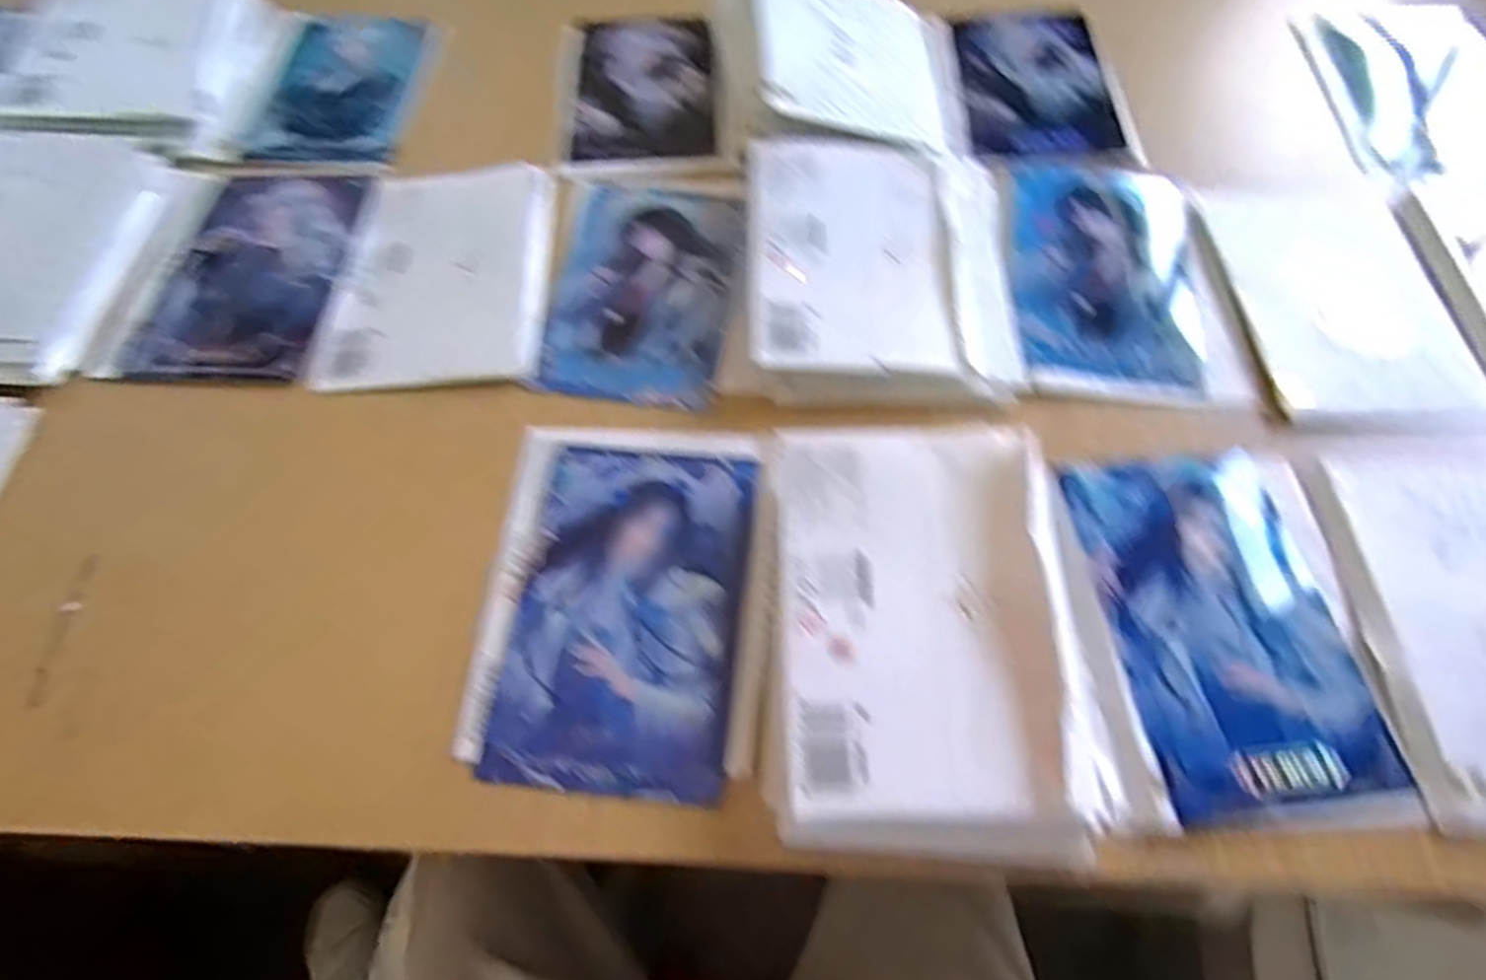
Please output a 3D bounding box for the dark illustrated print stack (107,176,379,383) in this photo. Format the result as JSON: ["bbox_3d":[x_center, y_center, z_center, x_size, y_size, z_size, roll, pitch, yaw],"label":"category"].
[{"bbox_3d":[-0.304,-0.138,0.484,0.126,0.011,0.165,6,61,4],"label":"dark illustrated print stack"}]

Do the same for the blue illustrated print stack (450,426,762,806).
[{"bbox_3d":[-0.058,0.048,0.376,0.128,0.007,0.181,3,61,3],"label":"blue illustrated print stack"}]

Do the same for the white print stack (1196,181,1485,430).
[{"bbox_3d":[0.351,-0.123,0.463,0.129,0.005,0.199,-3,61,-1],"label":"white print stack"}]

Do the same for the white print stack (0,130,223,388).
[{"bbox_3d":[-0.453,-0.151,0.484,0.193,0.026,0.194,2,61,2],"label":"white print stack"}]

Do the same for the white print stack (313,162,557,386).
[{"bbox_3d":[-0.184,-0.136,0.479,0.126,0.011,0.170,-1,61,0],"label":"white print stack"}]

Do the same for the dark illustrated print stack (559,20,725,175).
[{"bbox_3d":[-0.077,-0.292,0.570,0.111,0.012,0.173,-4,61,-1],"label":"dark illustrated print stack"}]

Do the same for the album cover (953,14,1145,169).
[{"bbox_3d":[0.213,-0.294,0.566,0.107,0.006,0.169,0,61,1],"label":"album cover"}]

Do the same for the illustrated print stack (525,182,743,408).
[{"bbox_3d":[-0.061,-0.126,0.476,0.111,0.008,0.173,2,61,2],"label":"illustrated print stack"}]

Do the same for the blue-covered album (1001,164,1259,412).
[{"bbox_3d":[0.224,-0.135,0.472,0.120,0.004,0.189,2,61,2],"label":"blue-covered album"}]

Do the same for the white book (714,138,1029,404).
[{"bbox_3d":[0.076,-0.138,0.465,0.157,0.026,0.185,1,61,2],"label":"white book"}]

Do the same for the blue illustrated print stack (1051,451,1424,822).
[{"bbox_3d":[0.226,0.060,0.362,0.116,0.007,0.177,-3,61,-1],"label":"blue illustrated print stack"}]

